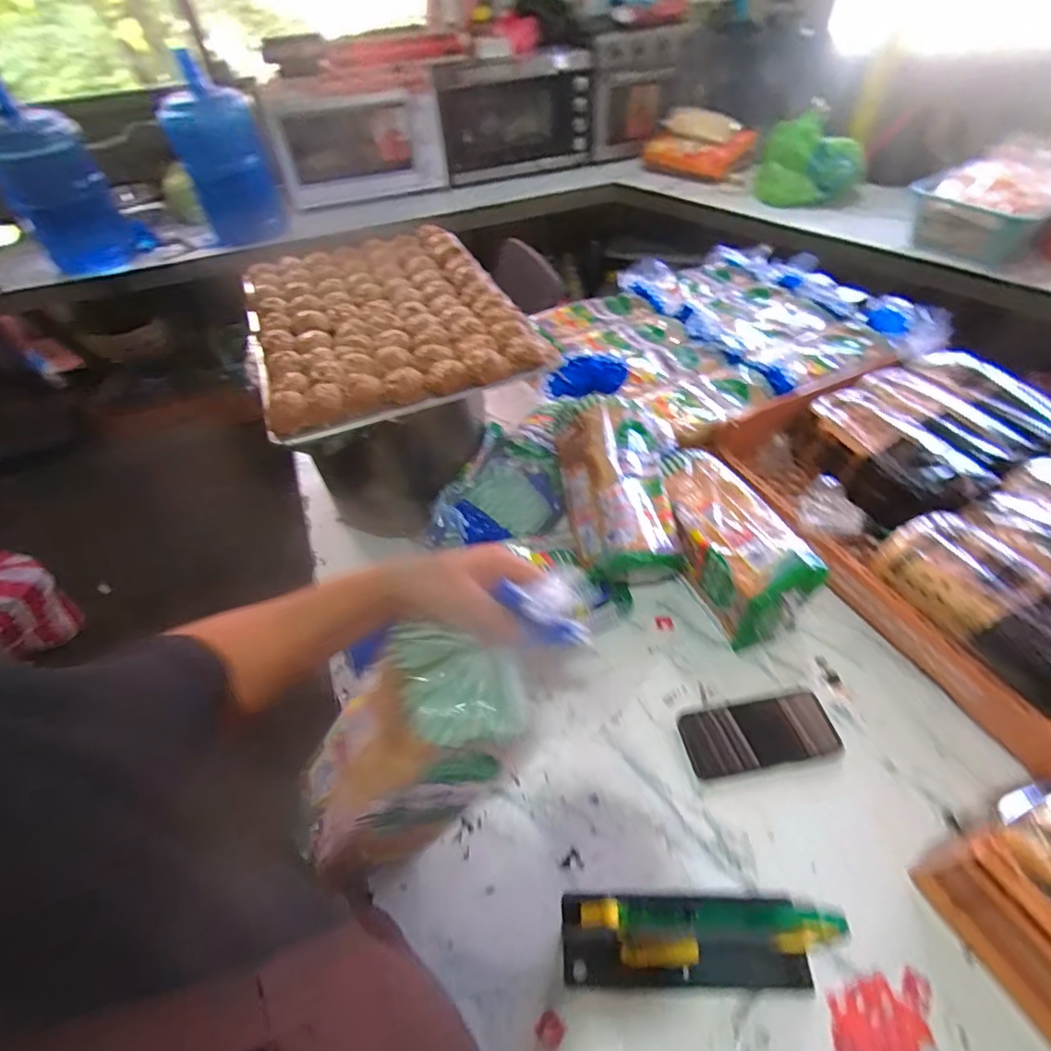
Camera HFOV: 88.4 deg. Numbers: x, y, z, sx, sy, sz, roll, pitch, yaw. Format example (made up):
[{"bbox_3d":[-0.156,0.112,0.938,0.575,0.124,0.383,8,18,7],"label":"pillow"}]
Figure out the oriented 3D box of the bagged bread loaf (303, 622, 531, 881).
[{"bbox_3d":[-0.094,0.185,0.470,0.097,0.240,0.112,13,35,-40],"label":"bagged bread loaf"}]

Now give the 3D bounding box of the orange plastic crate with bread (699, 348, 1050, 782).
[{"bbox_3d":[0.619,-0.030,0.743,0.482,0.115,0.542,-21,51,-14],"label":"orange plastic crate with bread"}]

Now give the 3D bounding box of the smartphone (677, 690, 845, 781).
[{"bbox_3d":[0.265,0.234,0.609,0.165,0.016,0.073,-9,49,-4],"label":"smartphone"}]

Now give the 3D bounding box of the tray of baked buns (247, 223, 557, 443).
[{"bbox_3d":[-0.192,-0.287,0.705,0.321,0.030,0.437,-20,50,-14],"label":"tray of baked buns"}]

